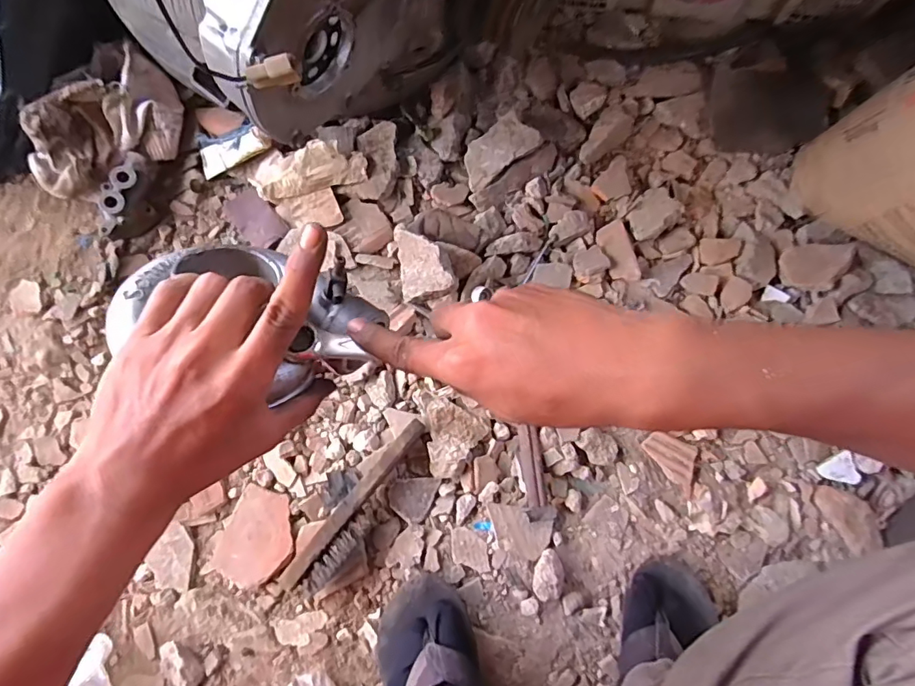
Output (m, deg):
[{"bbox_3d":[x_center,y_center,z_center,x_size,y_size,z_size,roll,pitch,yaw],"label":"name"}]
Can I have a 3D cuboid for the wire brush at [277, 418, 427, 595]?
[{"bbox_3d":[-0.114,0.193,0.599,0.053,0.042,0.237,37,80,11],"label":"wire brush"}]

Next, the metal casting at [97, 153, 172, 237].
[{"bbox_3d":[-0.454,-0.203,0.693,0.069,0.054,0.113,11,76,5],"label":"metal casting"}]

